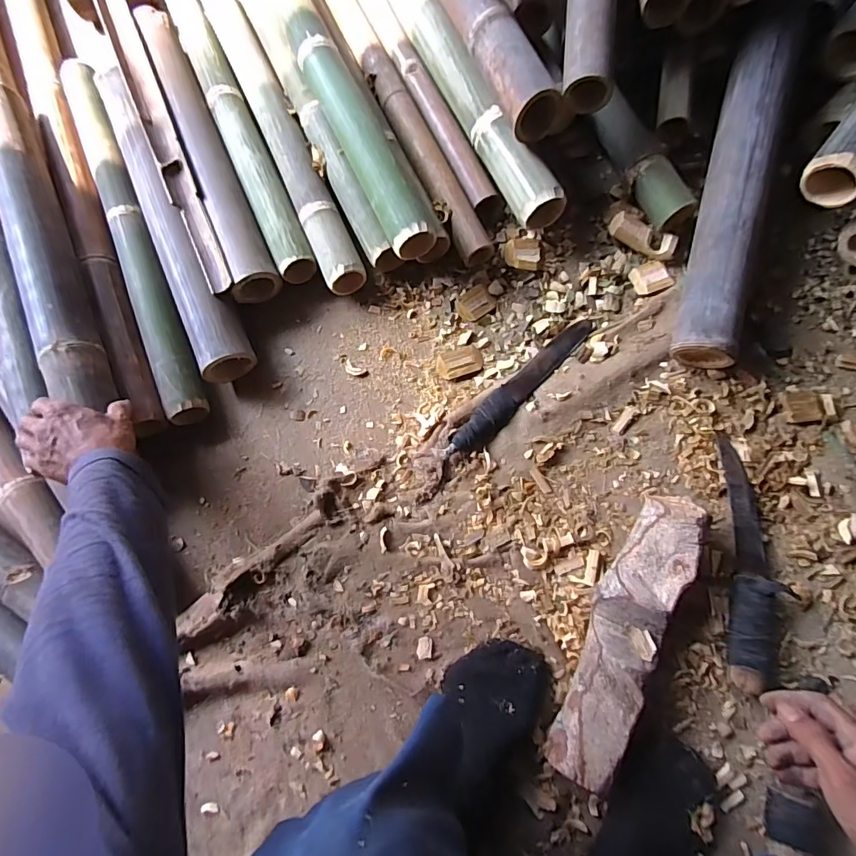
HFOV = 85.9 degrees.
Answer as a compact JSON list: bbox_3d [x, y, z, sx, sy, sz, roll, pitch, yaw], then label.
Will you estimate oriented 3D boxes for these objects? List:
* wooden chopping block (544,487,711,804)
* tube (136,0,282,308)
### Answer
[{"bbox_3d":[0.234,0.236,0.534,0.090,0.072,0.328,22,80,10],"label":"wooden chopping block"},{"bbox_3d":[-0.355,-0.452,0.720,0.069,0.055,0.550,-23,76,0],"label":"tube"}]

